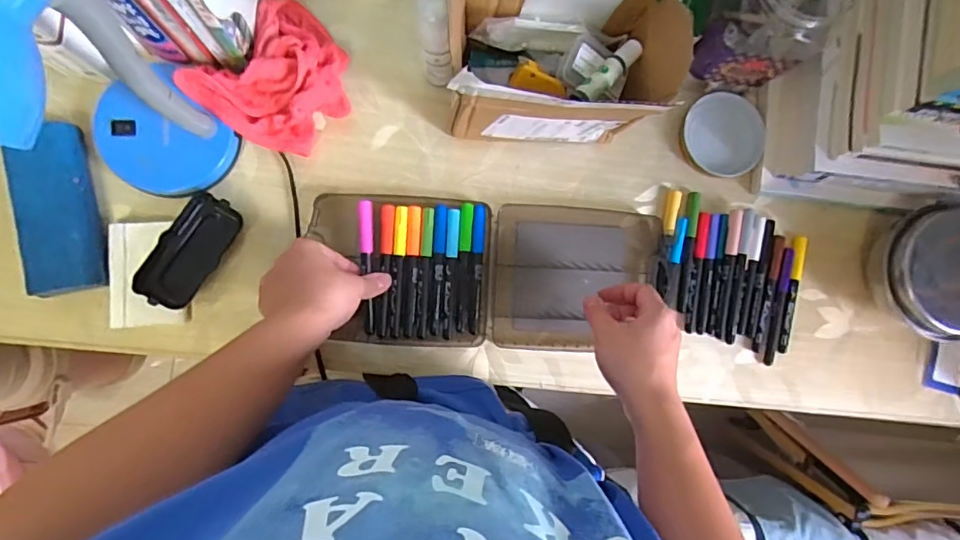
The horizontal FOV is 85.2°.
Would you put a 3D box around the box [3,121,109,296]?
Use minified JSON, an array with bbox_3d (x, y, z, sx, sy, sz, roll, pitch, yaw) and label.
[{"bbox_3d":[-0.394,-0.056,0.488,0.060,0.029,0.154,-10,88,-7],"label":"box"}]

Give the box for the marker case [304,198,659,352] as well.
[{"bbox_3d":[0.015,0.004,0.544,0.351,0.034,0.151,0,87,-10],"label":"marker case"}]

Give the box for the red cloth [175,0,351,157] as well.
[{"bbox_3d":[-0.191,-0.187,0.505,0.120,0.052,0.137,40,83,-3],"label":"red cloth"}]

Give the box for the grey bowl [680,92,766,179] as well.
[{"bbox_3d":[0.267,-0.148,0.575,0.086,0.024,0.083,0,87,-7],"label":"grey bowl"}]

